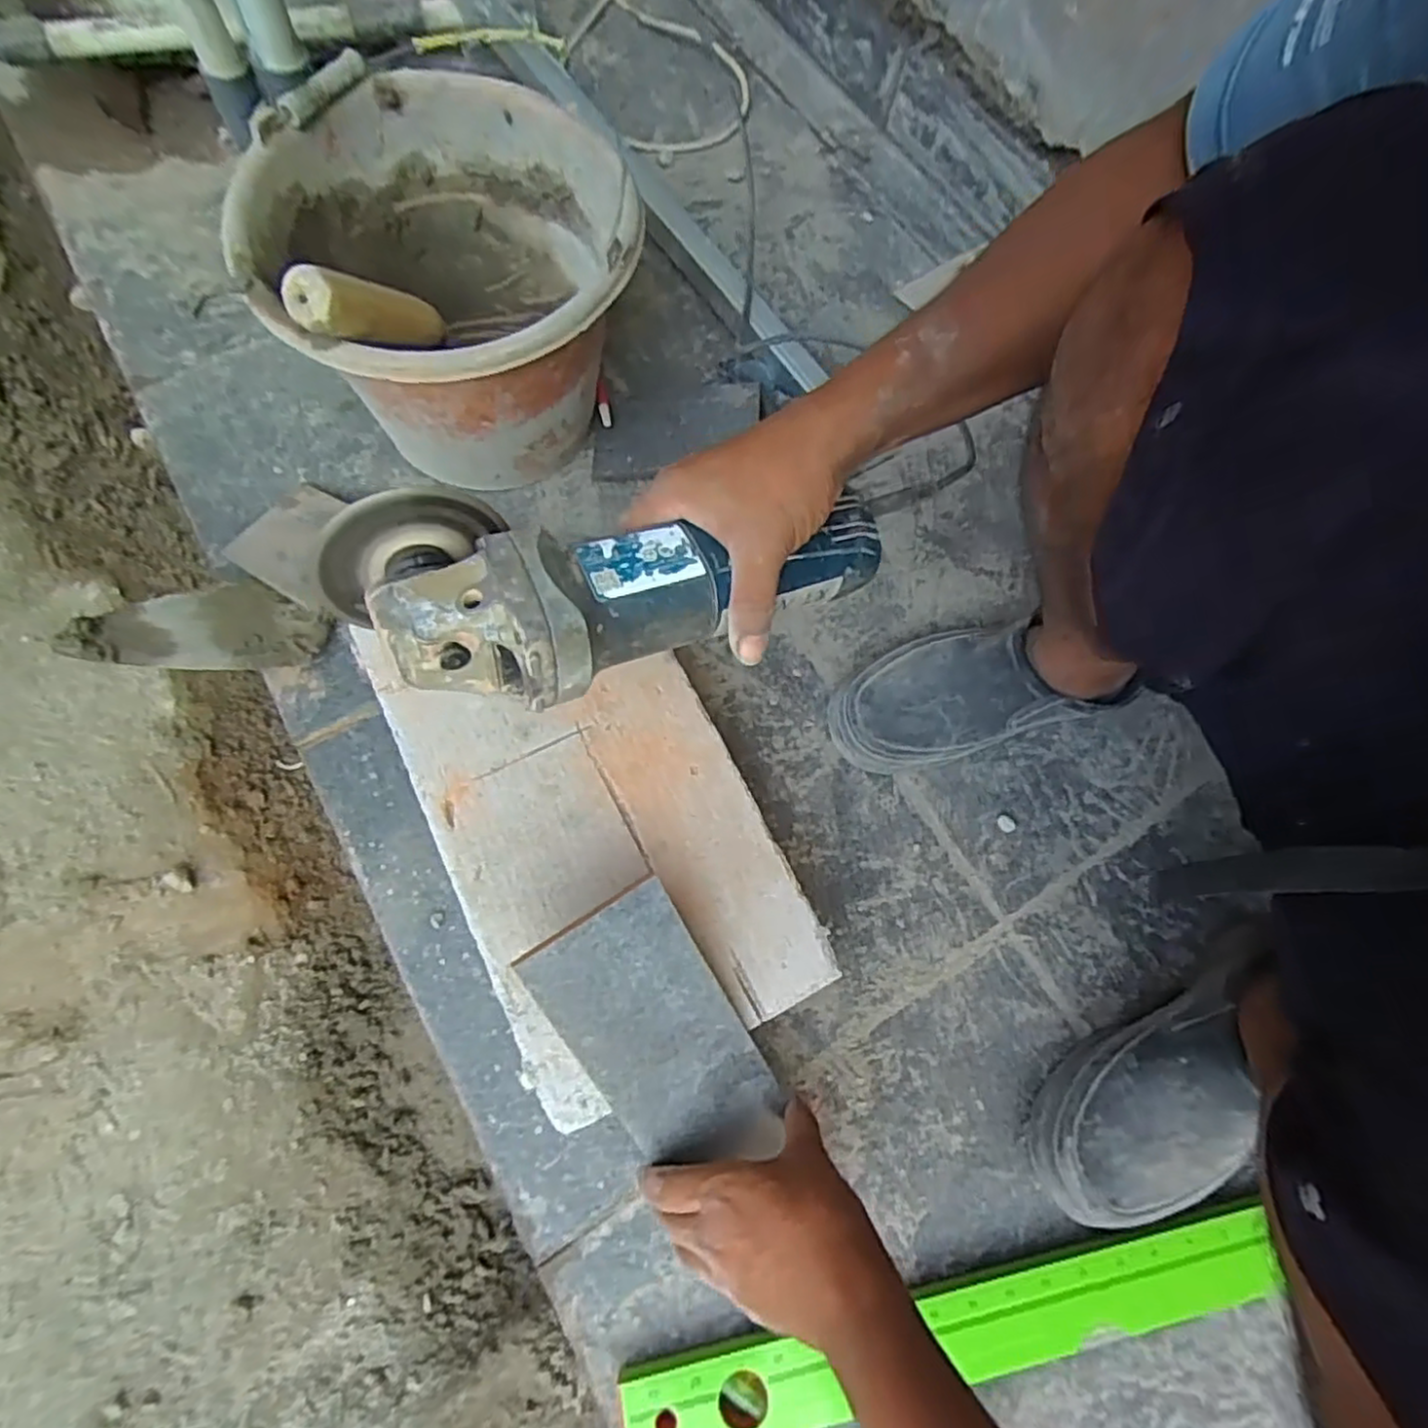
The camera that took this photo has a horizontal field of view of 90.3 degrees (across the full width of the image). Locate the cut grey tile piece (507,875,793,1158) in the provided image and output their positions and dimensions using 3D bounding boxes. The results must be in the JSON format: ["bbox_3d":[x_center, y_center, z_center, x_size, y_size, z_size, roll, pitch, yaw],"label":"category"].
[{"bbox_3d":[-0.029,0.192,0.415,0.089,0.005,0.186,-31,107,-12],"label":"cut grey tile piece"}]

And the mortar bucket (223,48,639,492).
[{"bbox_3d":[-0.190,-0.330,0.566,0.253,0.240,0.274,2,69,-5],"label":"mortar bucket"}]

